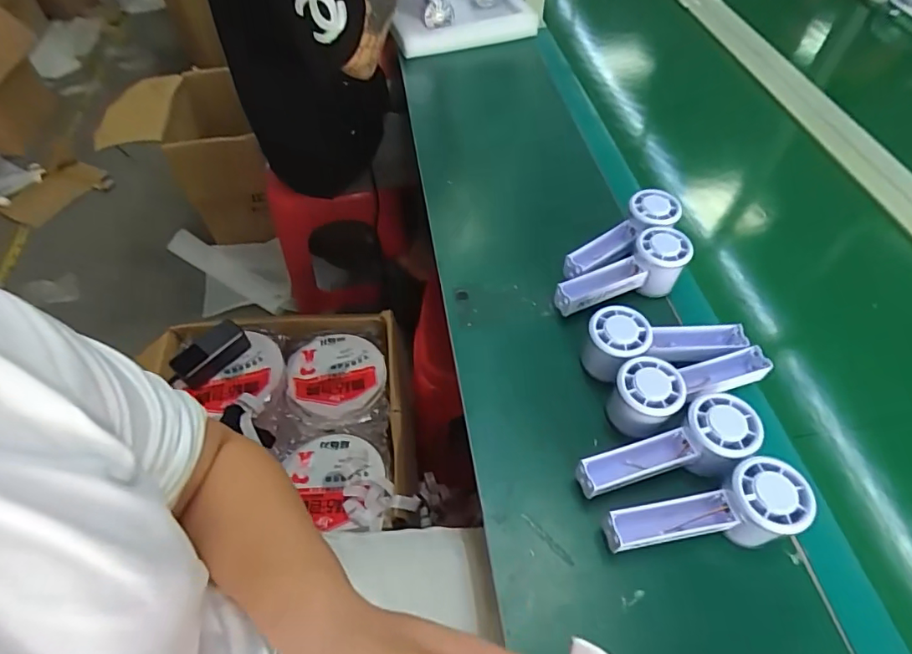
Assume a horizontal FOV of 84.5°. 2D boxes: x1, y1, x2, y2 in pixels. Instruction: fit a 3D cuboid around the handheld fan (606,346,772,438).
[{"bbox_3d":[0.214,0.048,0.465,0.160,0.046,0.054,-21,57,-15],"label":"handheld fan"}]

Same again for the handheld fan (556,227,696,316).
[{"bbox_3d":[0.184,-0.053,0.539,0.151,0.048,0.056,-26,58,-18],"label":"handheld fan"}]

